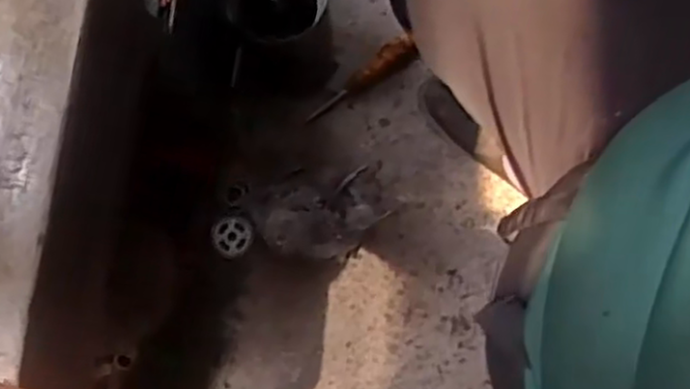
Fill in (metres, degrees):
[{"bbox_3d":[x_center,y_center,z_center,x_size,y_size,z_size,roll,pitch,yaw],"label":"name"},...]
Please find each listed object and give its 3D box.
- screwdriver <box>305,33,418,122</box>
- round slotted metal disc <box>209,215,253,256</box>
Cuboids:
[{"bbox_3d":[0.023,-0.147,0.959,0.167,0.031,0.031,-35,77,-7],"label":"screwdriver"},{"bbox_3d":[-0.141,0.052,0.920,0.049,0.004,0.049,2,83,-19],"label":"round slotted metal disc"}]

